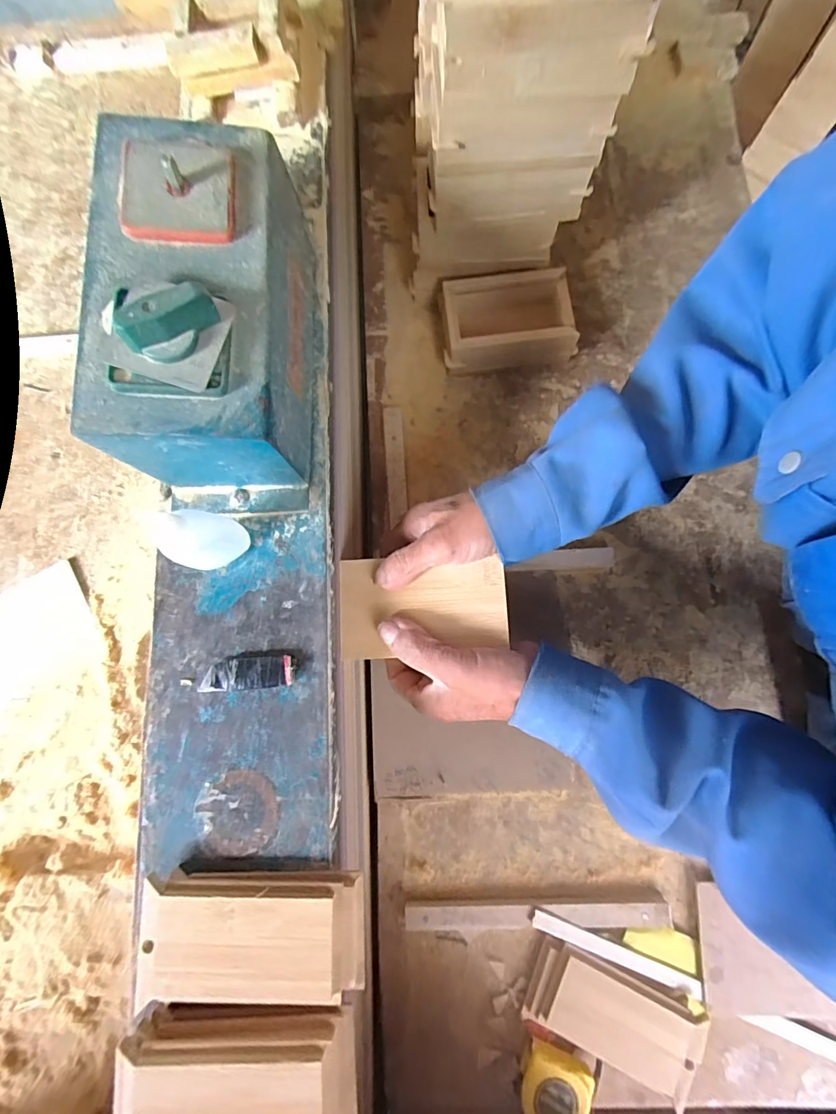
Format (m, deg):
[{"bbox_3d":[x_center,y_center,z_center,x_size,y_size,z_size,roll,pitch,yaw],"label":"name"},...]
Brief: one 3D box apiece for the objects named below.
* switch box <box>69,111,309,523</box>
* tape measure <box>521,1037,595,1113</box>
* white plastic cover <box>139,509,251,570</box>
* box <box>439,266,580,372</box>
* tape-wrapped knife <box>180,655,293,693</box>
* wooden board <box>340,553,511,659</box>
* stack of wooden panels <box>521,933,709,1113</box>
[{"bbox_3d":[-0.131,-0.151,0.302,0.105,0.116,0.220,-2,80,2],"label":"switch box"},{"bbox_3d":[0.116,0.442,0.390,0.054,0.026,0.052,14,81,4],"label":"tape measure"},{"bbox_3d":[-0.137,-0.011,0.297,0.031,0.077,0.036,15,81,5],"label":"white plastic cover"},{"bbox_3d":[0.092,-0.245,0.491,0.132,0.056,0.083,-6,80,0],"label":"box"},{"bbox_3d":[-0.123,0.080,0.319,0.076,0.009,0.021,-5,80,2],"label":"tape-wrapped knife"},{"bbox_3d":[0.005,0.037,0.357,0.125,0.010,0.072,-3,80,0],"label":"wooden board"},{"bbox_3d":[0.166,0.387,0.394,0.133,0.029,0.069,20,81,5],"label":"stack of wooden panels"}]

